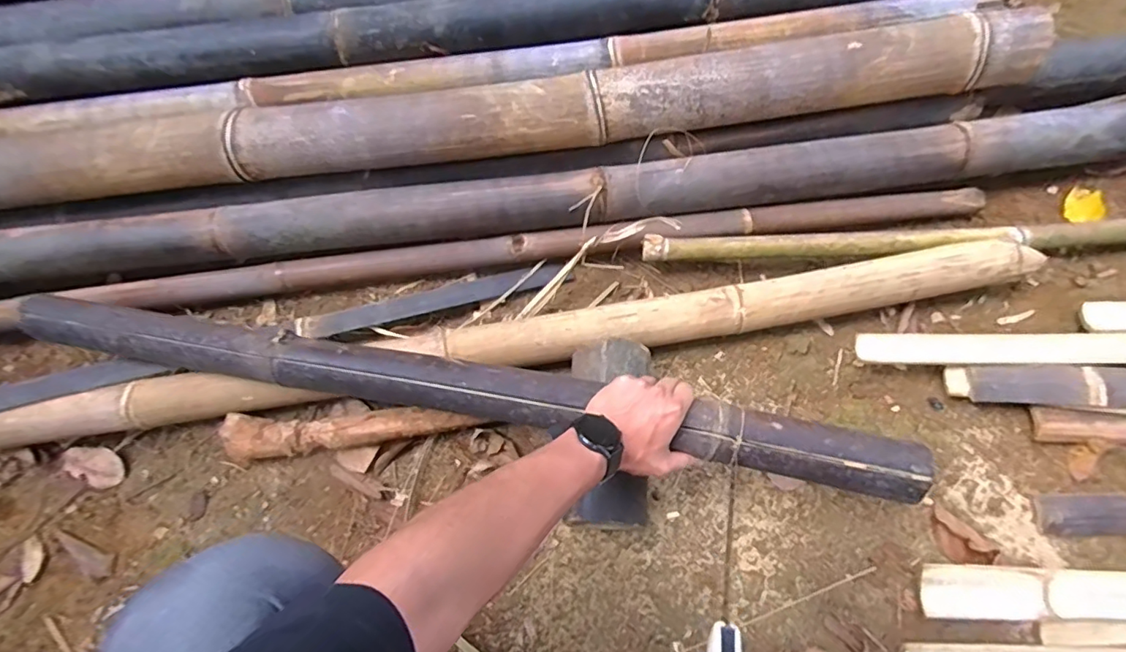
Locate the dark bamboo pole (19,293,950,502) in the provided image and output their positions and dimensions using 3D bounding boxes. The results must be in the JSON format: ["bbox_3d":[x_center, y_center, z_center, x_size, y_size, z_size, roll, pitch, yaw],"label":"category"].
[{"bbox_3d":[-0.161,0.067,0.618,1.057,0.044,0.060,8,67,10],"label":"dark bamboo pole"}]

